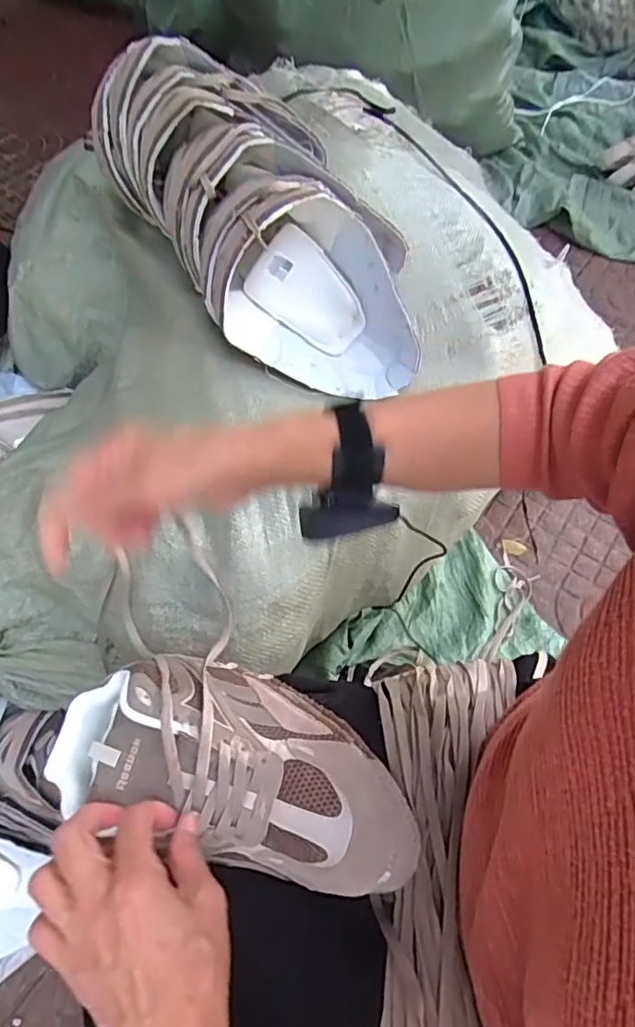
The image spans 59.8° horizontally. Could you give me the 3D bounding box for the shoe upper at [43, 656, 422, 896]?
[{"bbox_3d":[-0.057,0.176,0.400,0.259,0.068,0.126,17,62,11],"label":"shoe upper"}]

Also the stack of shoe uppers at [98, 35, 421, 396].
[{"bbox_3d":[-0.060,-0.303,0.604,0.441,0.197,0.206,45,65,-13],"label":"stack of shoe uppers"}]

